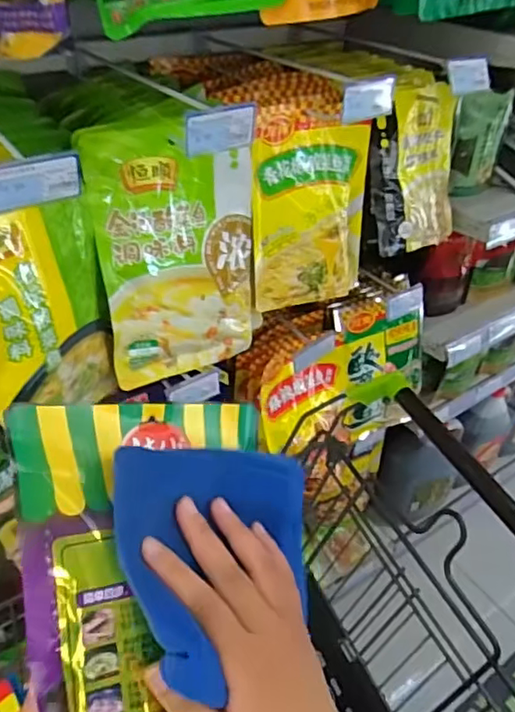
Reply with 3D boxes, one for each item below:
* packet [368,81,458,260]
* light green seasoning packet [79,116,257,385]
[{"bbox_3d":[0.235,-0.270,0.843,0.161,0.221,0.027,-18,24,-27],"label":"packet"},{"bbox_3d":[-0.094,-0.123,0.708,0.194,0.305,0.028,-14,26,-24],"label":"light green seasoning packet"}]

